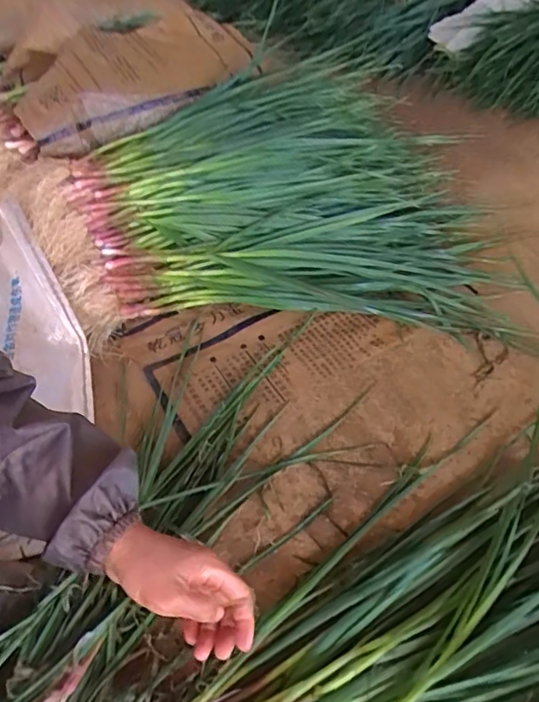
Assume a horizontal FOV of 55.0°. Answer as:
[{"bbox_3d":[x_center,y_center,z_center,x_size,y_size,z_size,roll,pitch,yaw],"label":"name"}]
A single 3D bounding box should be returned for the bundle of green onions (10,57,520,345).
[{"bbox_3d":[-0.013,-0.285,0.900,0.715,0.154,0.568,-2,49,1],"label":"bundle of green onions"}]

